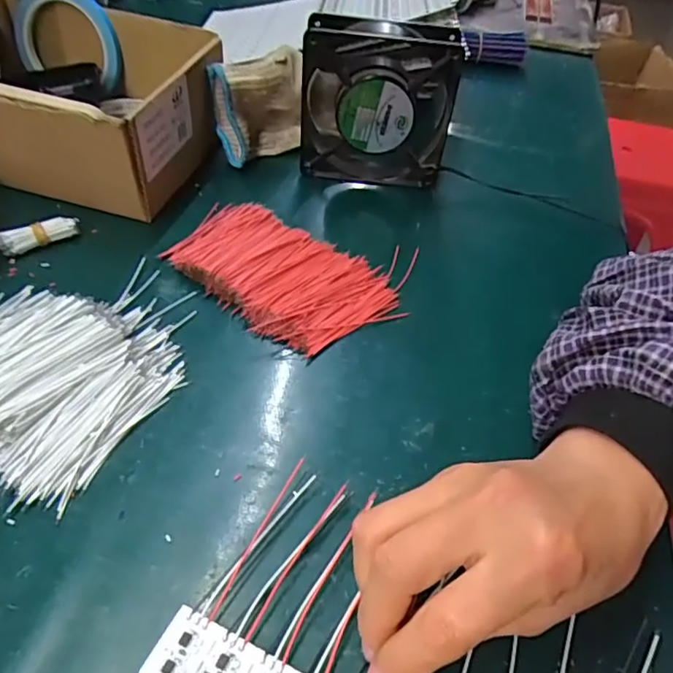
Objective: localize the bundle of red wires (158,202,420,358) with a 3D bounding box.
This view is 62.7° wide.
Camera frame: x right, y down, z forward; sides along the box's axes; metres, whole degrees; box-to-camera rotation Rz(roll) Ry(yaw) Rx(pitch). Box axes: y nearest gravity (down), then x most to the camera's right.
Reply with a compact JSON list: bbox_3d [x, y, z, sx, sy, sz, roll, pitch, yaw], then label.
[{"bbox_3d":[-0.035,-0.053,0.390,0.157,0.024,0.118,34,51,24],"label":"bundle of red wires"}]

